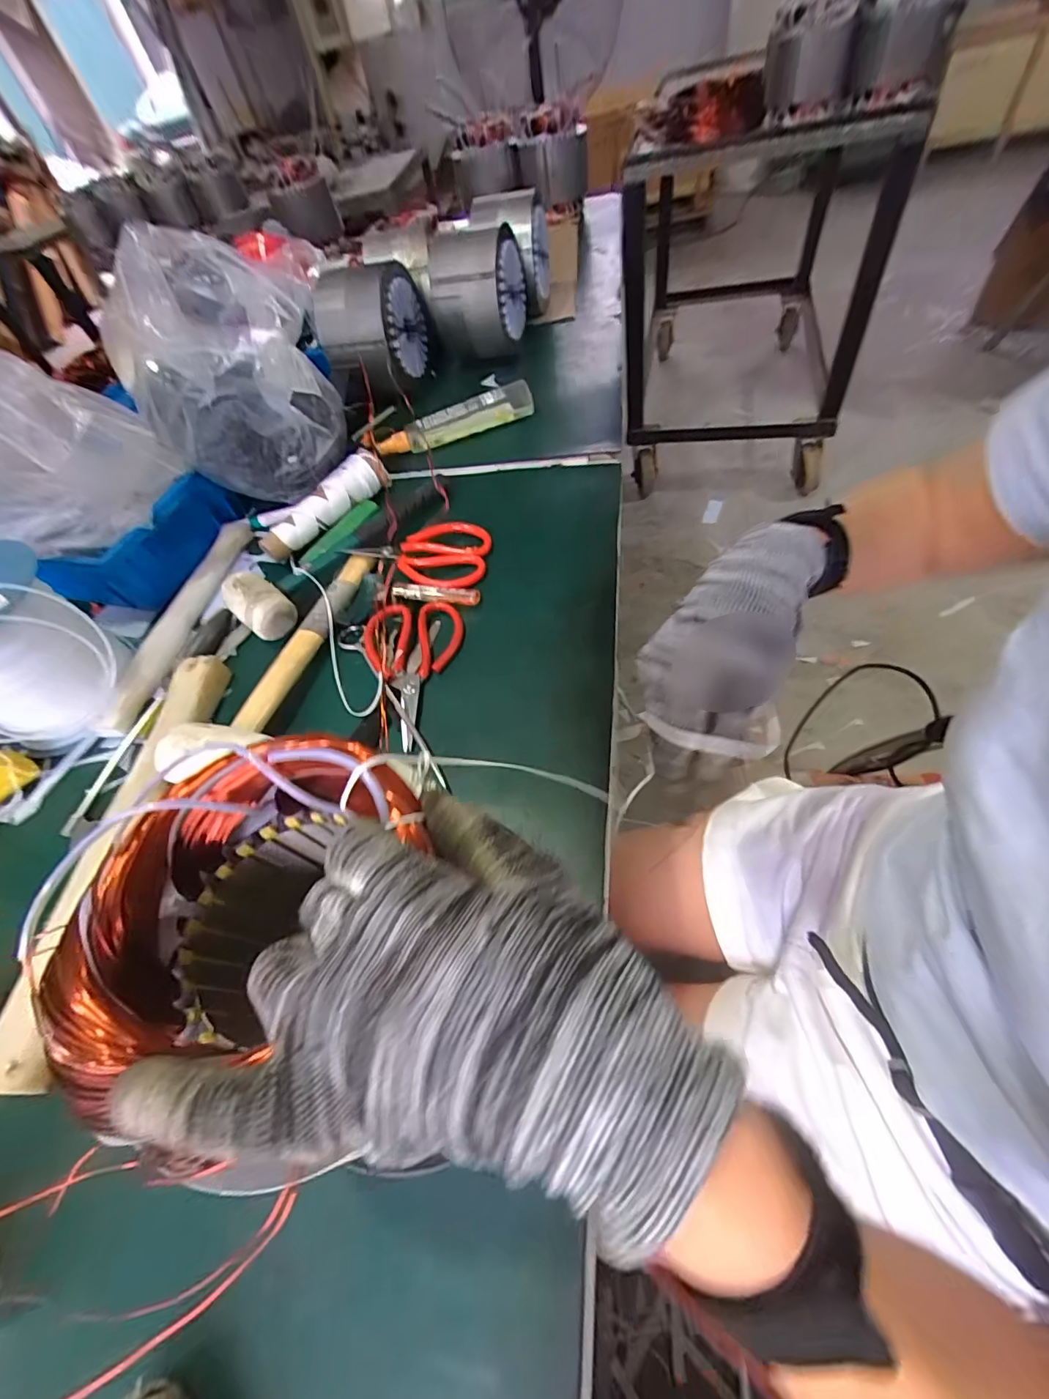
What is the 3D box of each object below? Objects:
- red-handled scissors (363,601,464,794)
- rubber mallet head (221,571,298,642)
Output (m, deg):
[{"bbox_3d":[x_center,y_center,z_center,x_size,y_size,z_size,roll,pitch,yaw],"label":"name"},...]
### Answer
[{"bbox_3d":[-0.104,-0.014,0.453,0.089,0.016,0.197,-7,54,7],"label":"red-handled scissors"},{"bbox_3d":[-0.274,-0.097,0.522,0.067,0.051,0.048,29,66,28],"label":"rubber mallet head"}]

